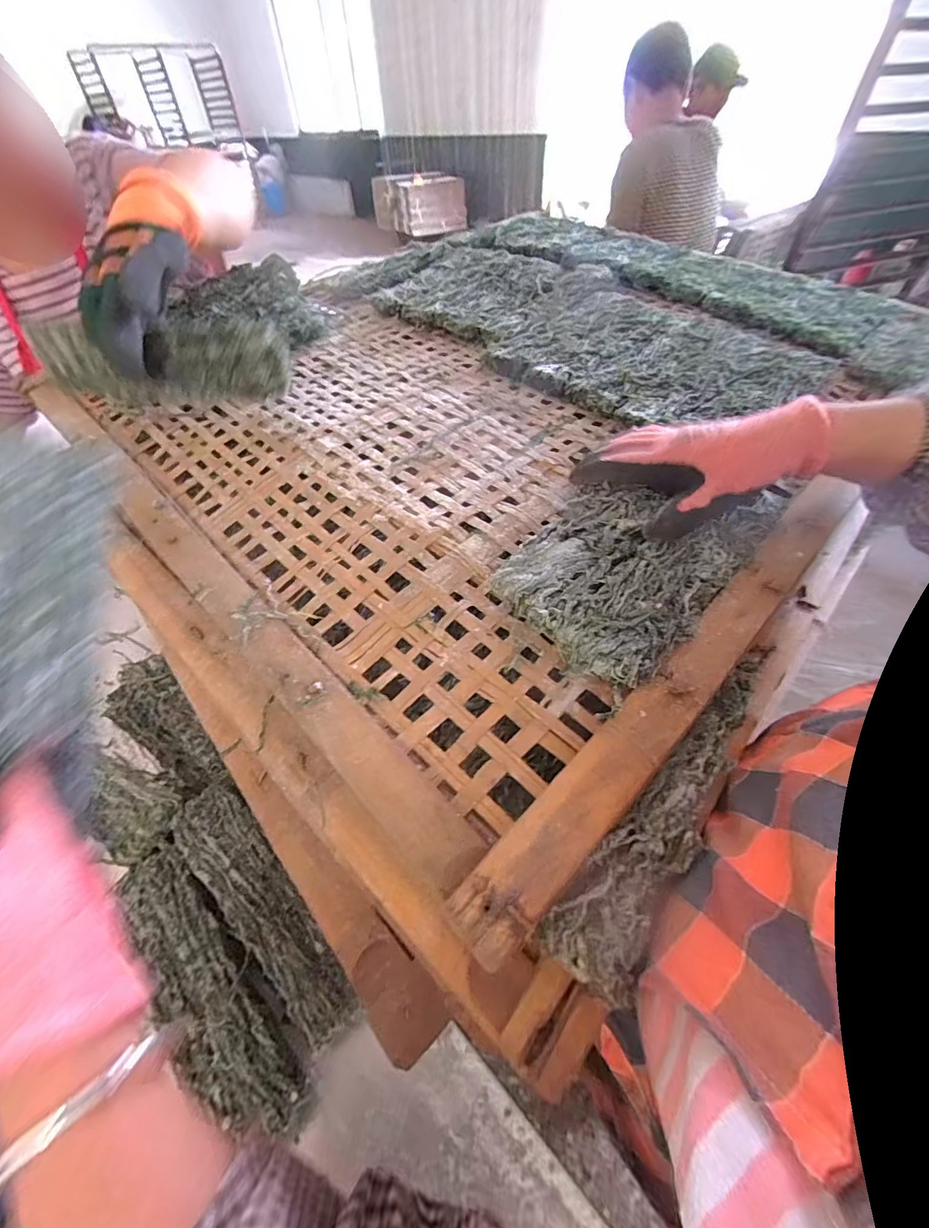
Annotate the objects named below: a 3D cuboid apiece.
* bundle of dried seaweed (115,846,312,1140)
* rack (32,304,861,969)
[{"bbox_3d":[-0.205,0.295,0.361,0.231,0.046,0.058,33,58,27],"label":"bundle of dried seaweed"},{"bbox_3d":[-0.062,-0.136,0.429,0.648,0.056,0.422,36,59,29],"label":"rack"}]

